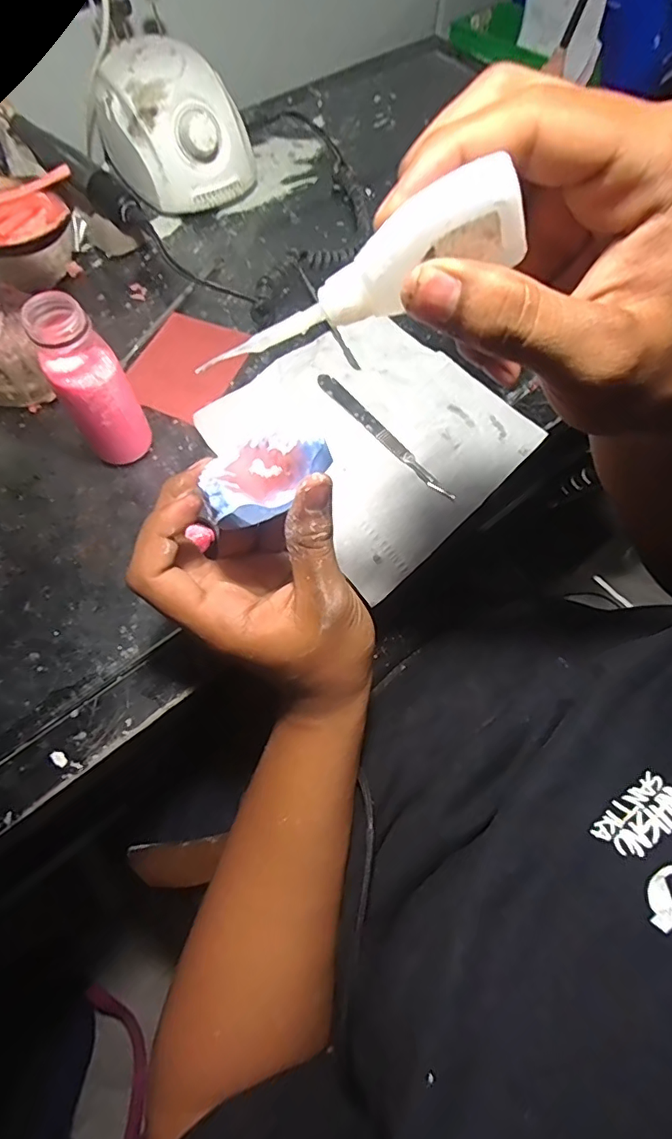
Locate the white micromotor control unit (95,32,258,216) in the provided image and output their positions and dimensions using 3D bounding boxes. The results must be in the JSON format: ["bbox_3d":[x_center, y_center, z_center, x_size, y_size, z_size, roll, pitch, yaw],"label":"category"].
[{"bbox_3d":[-0.137,-0.376,0.450,0.109,0.087,0.096,-31,71,-15],"label":"white micromotor control unit"}]

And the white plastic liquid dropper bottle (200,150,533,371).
[{"bbox_3d":[0.005,-0.089,0.168,0.108,0.027,0.014,-18,64,25],"label":"white plastic liquid dropper bottle"}]

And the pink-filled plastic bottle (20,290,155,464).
[{"bbox_3d":[-0.144,-0.107,0.313,0.039,0.110,0.033,-24,69,-12],"label":"pink-filled plastic bottle"}]

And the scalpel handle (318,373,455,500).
[{"bbox_3d":[0.034,-0.097,0.370,0.011,0.006,0.135,-39,73,-17],"label":"scalpel handle"}]

